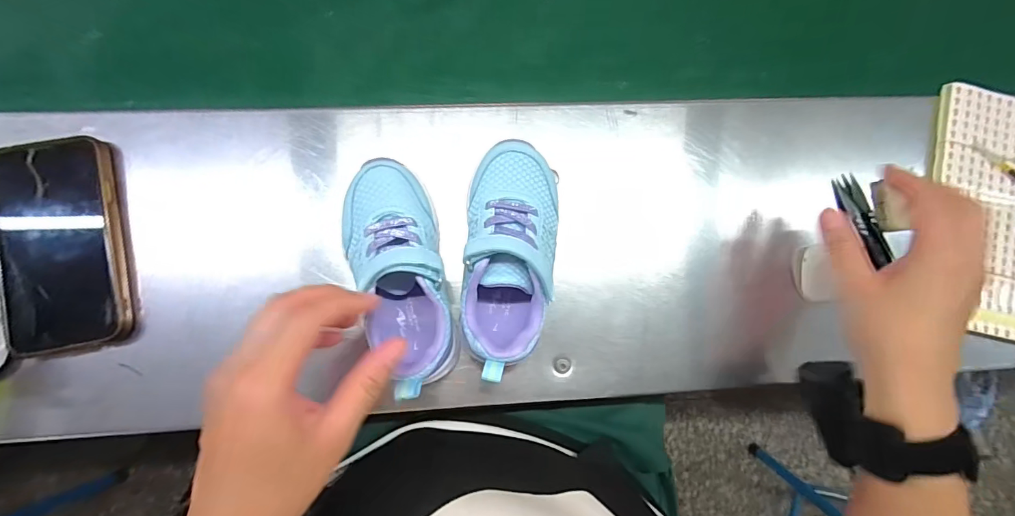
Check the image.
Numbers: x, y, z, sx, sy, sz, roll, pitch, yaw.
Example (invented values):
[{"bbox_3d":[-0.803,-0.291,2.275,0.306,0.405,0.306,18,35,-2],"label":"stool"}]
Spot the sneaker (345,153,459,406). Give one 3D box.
[{"bbox_3d":[-0.076,0.011,0.309,0.064,0.074,0.154,-13,87,-6],"label":"sneaker"}]

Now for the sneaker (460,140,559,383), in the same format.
[{"bbox_3d":[0.003,-0.002,0.315,0.057,0.078,0.156,6,85,-4],"label":"sneaker"}]

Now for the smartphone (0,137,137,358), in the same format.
[{"bbox_3d":[-0.328,-0.009,0.325,0.084,0.020,0.149,-10,86,-2],"label":"smartphone"}]

